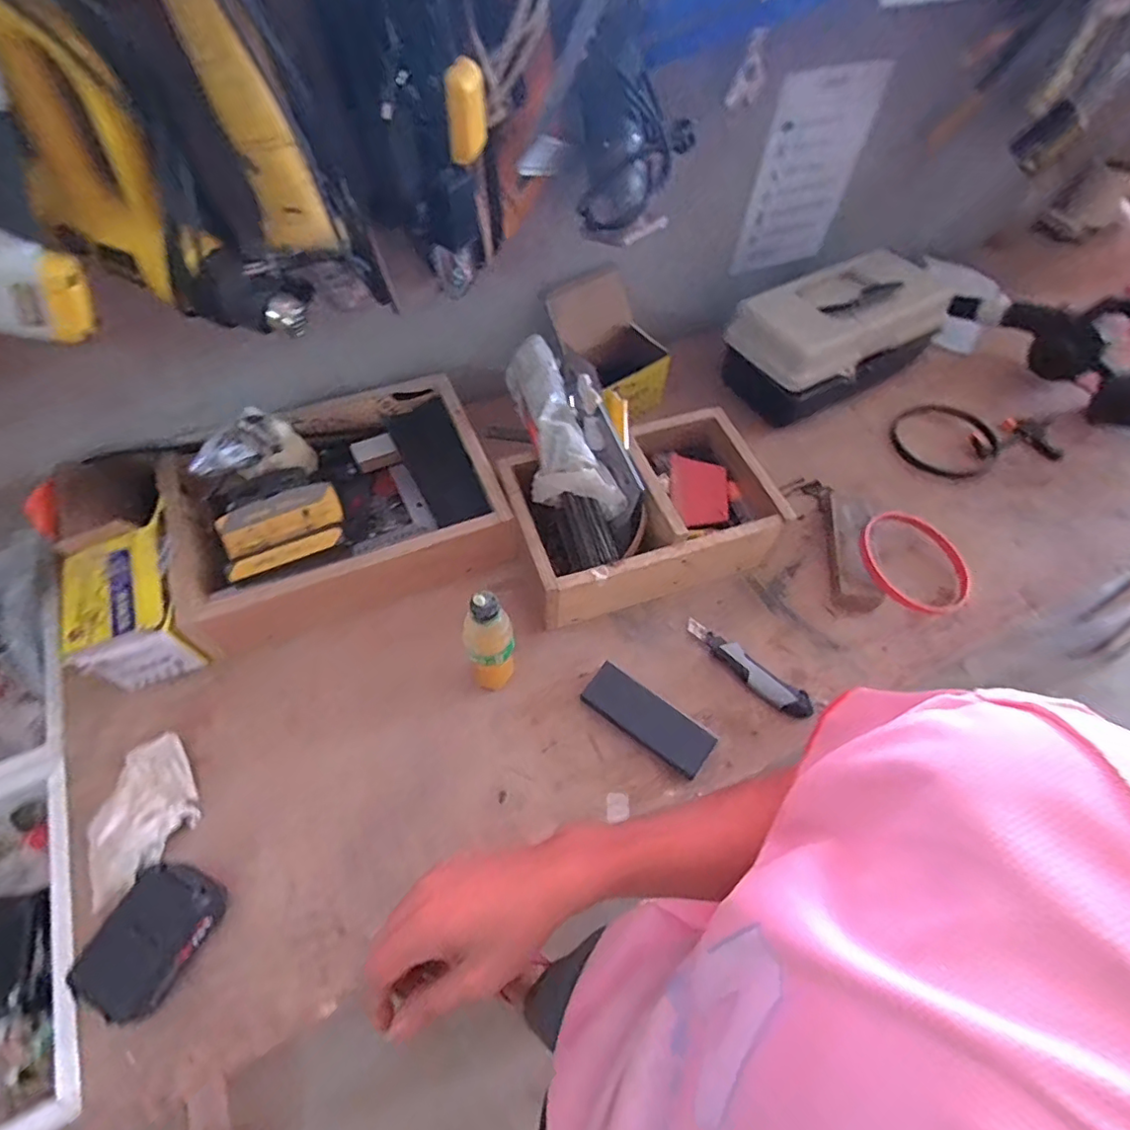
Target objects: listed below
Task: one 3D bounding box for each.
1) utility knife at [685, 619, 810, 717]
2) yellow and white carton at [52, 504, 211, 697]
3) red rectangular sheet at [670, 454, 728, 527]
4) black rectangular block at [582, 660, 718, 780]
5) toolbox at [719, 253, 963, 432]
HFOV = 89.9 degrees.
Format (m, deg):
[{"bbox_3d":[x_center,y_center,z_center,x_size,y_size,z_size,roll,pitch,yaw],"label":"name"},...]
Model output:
[{"bbox_3d":[0.233,0.130,0.725,0.178,0.019,0.035,36,64,20],"label":"utility knife"},{"bbox_3d":[-0.524,0.040,0.692,0.113,0.103,0.187,-19,61,-14],"label":"yellow and white carton"},{"bbox_3d":[0.189,-0.106,0.802,0.074,0.007,0.098,-3,95,22],"label":"red rectangular sheet"},{"bbox_3d":[0.099,0.184,0.680,0.157,0.017,0.058,34,63,19],"label":"black rectangular block"},{"bbox_3d":[0.461,-0.392,0.974,0.356,0.159,0.193,-31,64,-20],"label":"toolbox"}]

